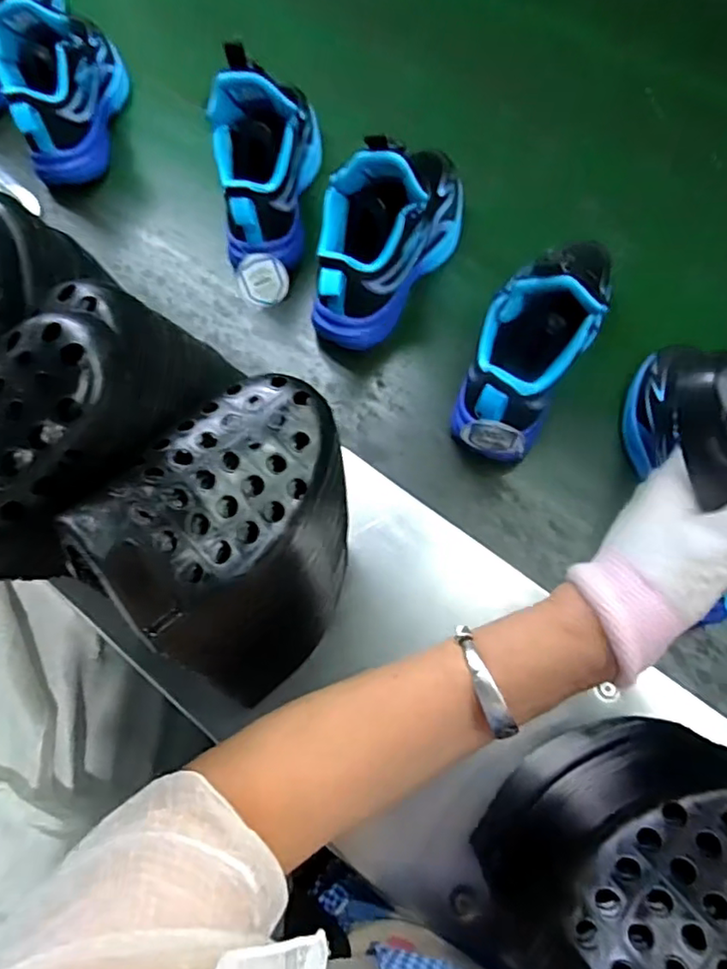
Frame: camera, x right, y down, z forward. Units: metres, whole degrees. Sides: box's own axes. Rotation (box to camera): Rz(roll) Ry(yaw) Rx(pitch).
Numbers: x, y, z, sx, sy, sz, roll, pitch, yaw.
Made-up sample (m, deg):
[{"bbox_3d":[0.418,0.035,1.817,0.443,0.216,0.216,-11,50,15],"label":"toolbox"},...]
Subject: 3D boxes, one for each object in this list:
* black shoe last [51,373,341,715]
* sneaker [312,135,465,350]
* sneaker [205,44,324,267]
[{"bbox_3d":[-0.065,0.038,0.357,0.077,0.224,0.150,23,72,10],"label":"black shoe last"},{"bbox_3d":[0.024,-0.235,0.551,0.081,0.154,0.219,30,74,13],"label":"sneaker"},{"bbox_3d":[-0.094,-0.321,0.589,0.078,0.142,0.215,5,70,4],"label":"sneaker"}]

